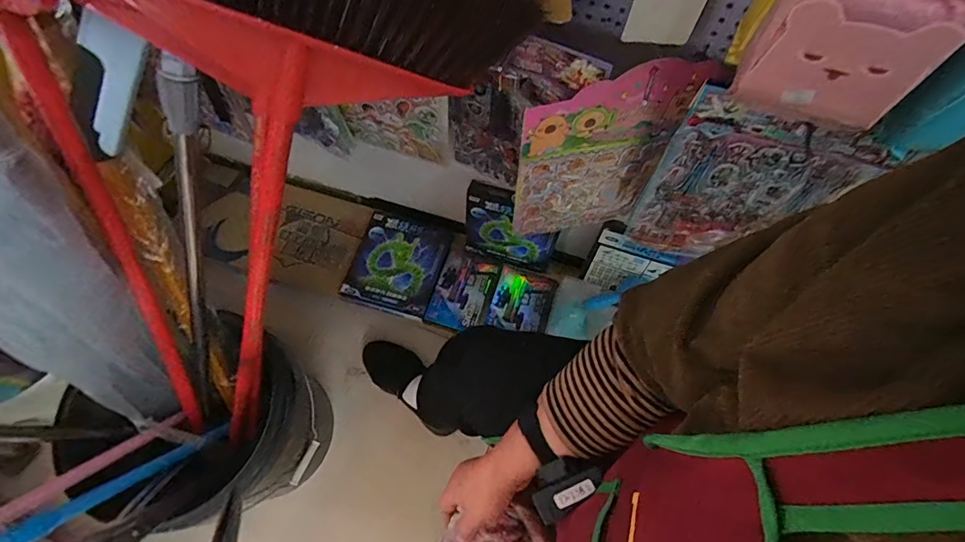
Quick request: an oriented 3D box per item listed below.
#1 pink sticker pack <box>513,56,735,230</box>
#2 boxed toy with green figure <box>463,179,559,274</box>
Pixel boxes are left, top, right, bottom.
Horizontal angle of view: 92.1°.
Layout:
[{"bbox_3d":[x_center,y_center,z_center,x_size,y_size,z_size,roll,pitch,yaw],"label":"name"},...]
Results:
[{"bbox_3d":[0.136,-0.134,0.581,0.196,0.294,0.010,-9,65,-11],"label":"pink sticker pack"},{"bbox_3d":[0.057,-0.081,0.955,0.185,0.227,0.040,17,67,7],"label":"boxed toy with green figure"}]

